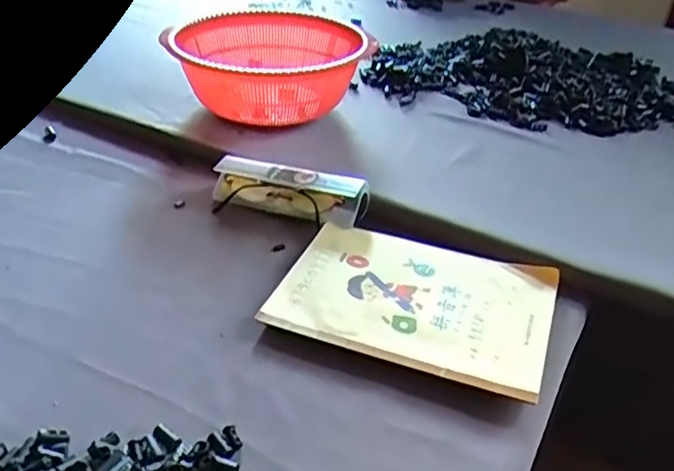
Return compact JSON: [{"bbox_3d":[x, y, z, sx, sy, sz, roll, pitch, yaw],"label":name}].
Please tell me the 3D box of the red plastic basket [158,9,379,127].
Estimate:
[{"bbox_3d":[-0.090,-0.199,0.760,0.212,0.094,0.206,-28,44,-35],"label":"red plastic basket"}]

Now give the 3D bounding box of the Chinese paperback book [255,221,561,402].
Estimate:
[{"bbox_3d":[0.060,0.050,0.489,0.204,0.018,0.139,14,36,17],"label":"Chinese paperback book"}]

